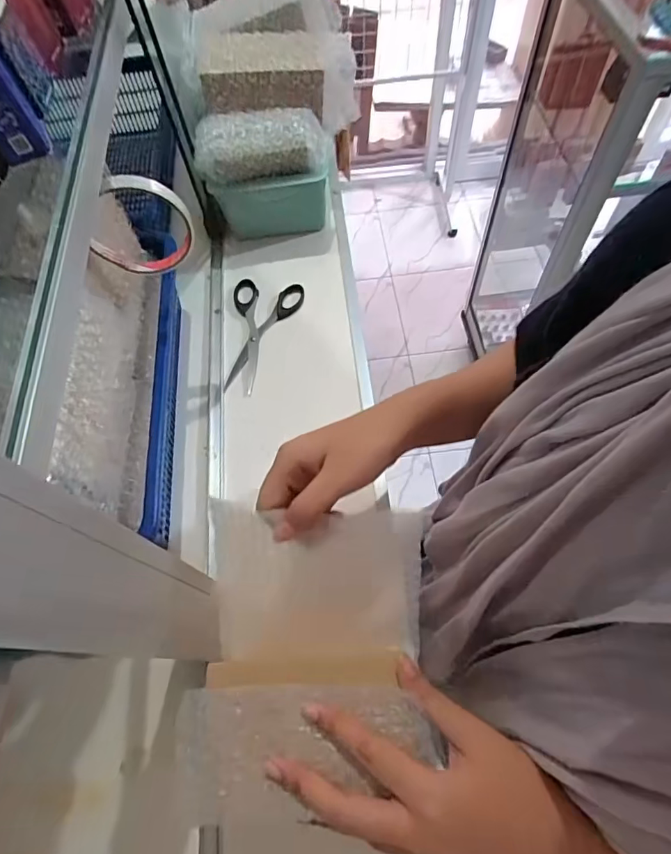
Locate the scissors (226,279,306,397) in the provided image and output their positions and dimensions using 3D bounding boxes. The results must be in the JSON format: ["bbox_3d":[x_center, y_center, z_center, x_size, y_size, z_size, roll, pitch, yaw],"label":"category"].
[{"bbox_3d":[-0.094,-0.107,0.547,0.080,0.016,0.146,13,64,9],"label":"scissors"}]

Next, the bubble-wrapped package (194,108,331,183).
[{"bbox_3d":[-0.079,-0.308,0.521,0.140,0.048,0.060,-9,62,-2],"label":"bubble-wrapped package"}]

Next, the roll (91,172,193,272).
[{"bbox_3d":[-0.158,-0.159,0.384,0.081,0.087,0.012,-15,63,-5],"label":"roll"}]

